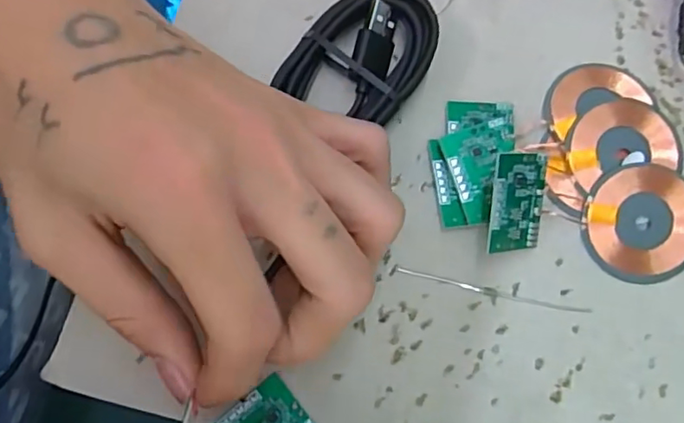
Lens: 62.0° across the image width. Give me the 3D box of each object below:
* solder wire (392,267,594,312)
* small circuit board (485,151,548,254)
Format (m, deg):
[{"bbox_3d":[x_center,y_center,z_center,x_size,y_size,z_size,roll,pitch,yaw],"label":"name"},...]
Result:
[{"bbox_3d":[0.053,0.028,0.199,0.068,0.004,0.004,12,78,3],"label":"solder wire"},{"bbox_3d":[0.060,-0.003,0.194,0.024,0.004,0.033,-3,103,-30],"label":"small circuit board"}]

